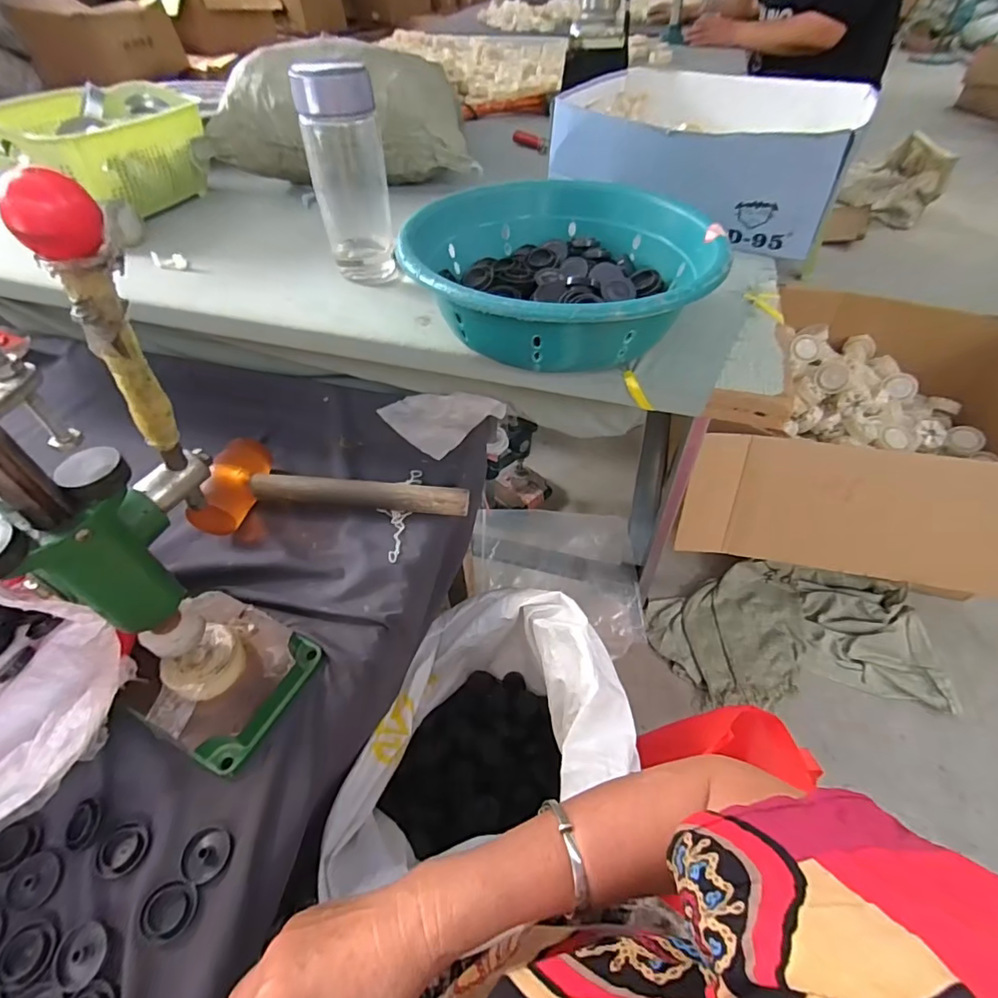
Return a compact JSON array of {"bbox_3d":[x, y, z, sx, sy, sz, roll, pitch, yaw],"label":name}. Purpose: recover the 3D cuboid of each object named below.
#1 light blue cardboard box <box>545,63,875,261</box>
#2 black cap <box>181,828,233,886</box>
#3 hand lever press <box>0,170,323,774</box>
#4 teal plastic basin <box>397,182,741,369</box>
[{"bbox_3d":[0.242,-0.442,0.640,0.346,0.107,0.273,24,53,19],"label":"light blue cardboard box"},{"bbox_3d":[-0.208,0.253,0.362,0.035,0.007,0.030,23,52,18],"label":"black cap"},{"bbox_3d":[-0.219,0.024,0.300,0.095,0.383,0.144,20,51,16],"label":"hand lever press"},{"bbox_3d":[0.051,-0.189,0.438,0.253,0.090,0.251,0,49,0],"label":"teal plastic basin"}]

